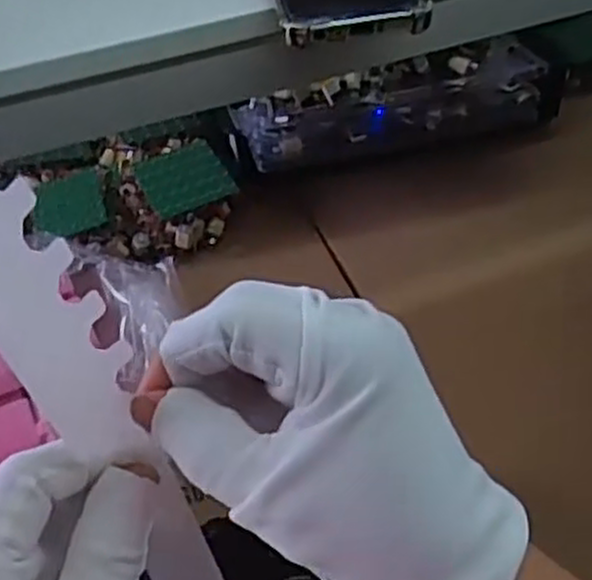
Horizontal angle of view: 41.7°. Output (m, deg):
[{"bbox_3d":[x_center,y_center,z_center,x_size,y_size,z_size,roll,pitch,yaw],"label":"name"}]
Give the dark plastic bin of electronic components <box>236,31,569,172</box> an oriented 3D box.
[{"bbox_3d":[0.126,-0.239,0.977,0.417,0.107,0.089,-16,46,-11],"label":"dark plastic bin of electronic components"}]

